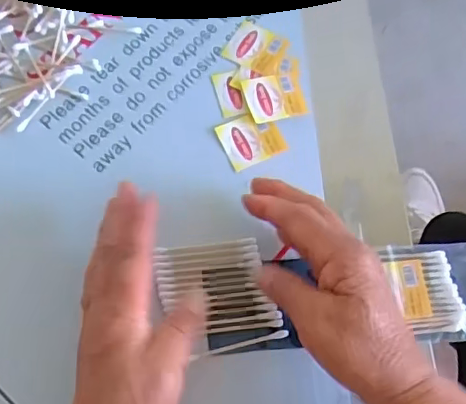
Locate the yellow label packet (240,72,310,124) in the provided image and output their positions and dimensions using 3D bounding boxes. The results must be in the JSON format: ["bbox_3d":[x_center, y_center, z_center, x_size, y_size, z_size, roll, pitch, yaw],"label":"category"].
[{"bbox_3d":[0.033,-0.081,0.432,0.045,0.004,0.039,-11,72,-4],"label":"yellow label packet"}]

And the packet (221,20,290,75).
[{"bbox_3d":[0.019,-0.124,0.450,0.045,0.004,0.039,27,73,8],"label":"packet"}]

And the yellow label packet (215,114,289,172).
[{"bbox_3d":[0.014,-0.048,0.421,0.043,0.004,0.039,-23,73,-8],"label":"yellow label packet"}]

